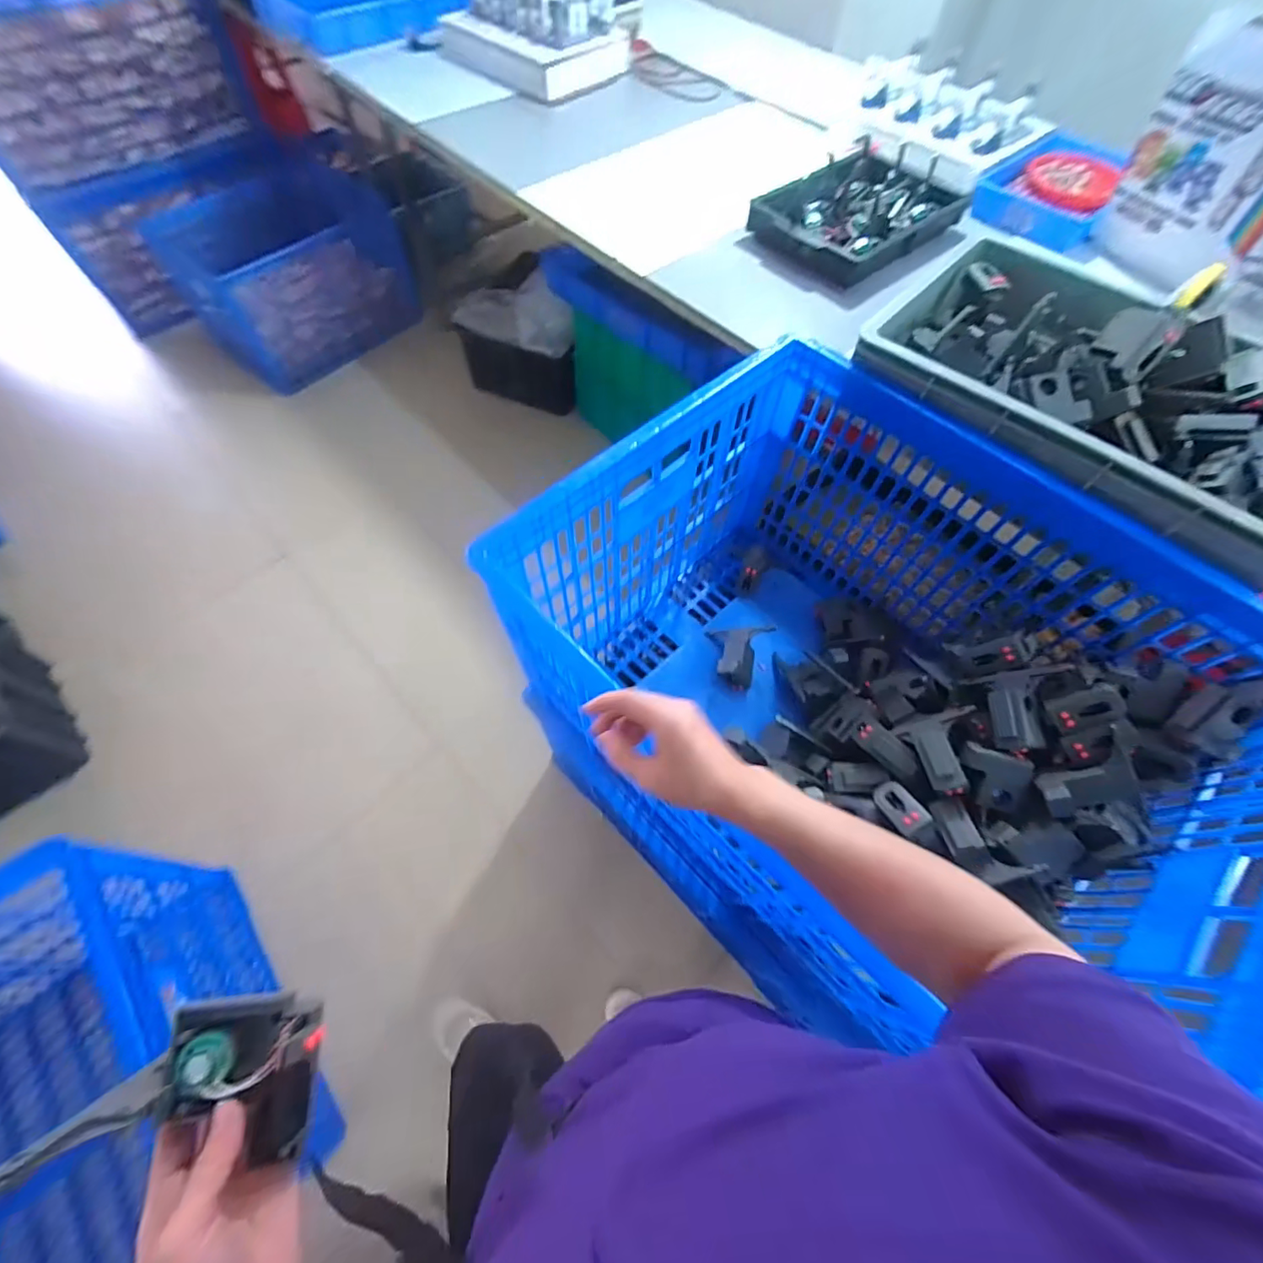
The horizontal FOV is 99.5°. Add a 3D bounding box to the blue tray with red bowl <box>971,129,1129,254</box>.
[{"bbox_3d":[0.953,-0.993,1.205,0.239,0.106,0.328,38,67,18],"label":"blue tray with red bowl"}]

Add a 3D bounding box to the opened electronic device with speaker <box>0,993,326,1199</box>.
[{"bbox_3d":[-0.239,0.246,0.292,0.108,0.062,0.075,4,61,1],"label":"opened electronic device with speaker"}]

